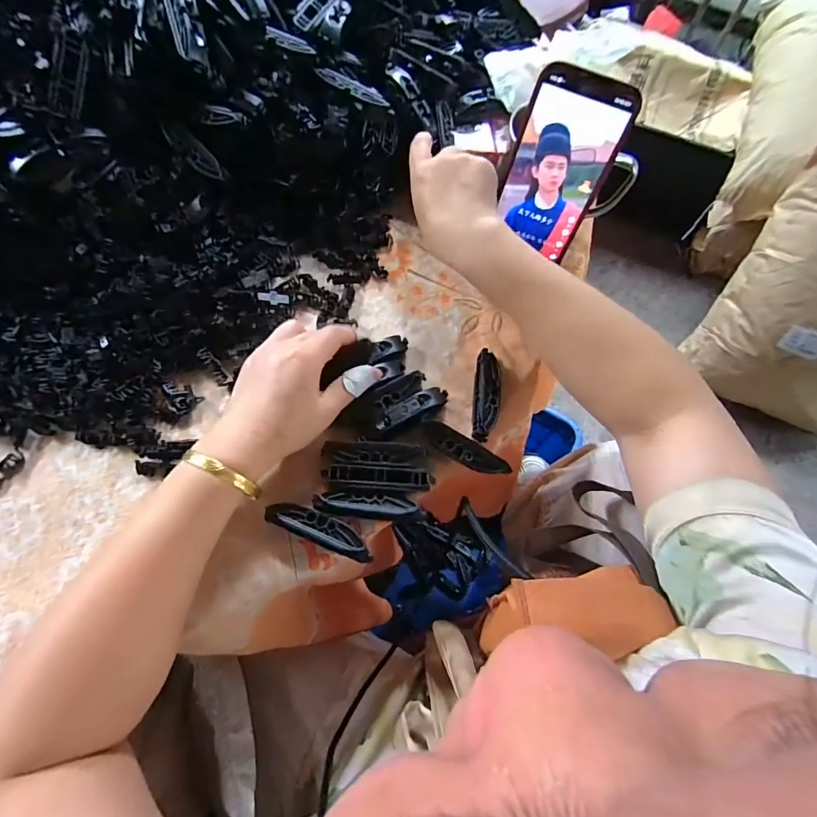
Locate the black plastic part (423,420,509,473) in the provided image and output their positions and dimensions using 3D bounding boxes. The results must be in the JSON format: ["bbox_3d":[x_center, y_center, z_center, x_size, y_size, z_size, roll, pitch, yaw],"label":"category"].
[{"bbox_3d":[0.044,0.033,0.343,0.071,0.011,0.018,29,69,9],"label":"black plastic part"}]

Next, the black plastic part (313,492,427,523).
[{"bbox_3d":[-0.028,0.069,0.314,0.078,0.006,0.018,5,68,0],"label":"black plastic part"}]

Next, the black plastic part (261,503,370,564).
[{"bbox_3d":[-0.063,0.086,0.315,0.079,0.013,0.019,22,68,6],"label":"black plastic part"}]

